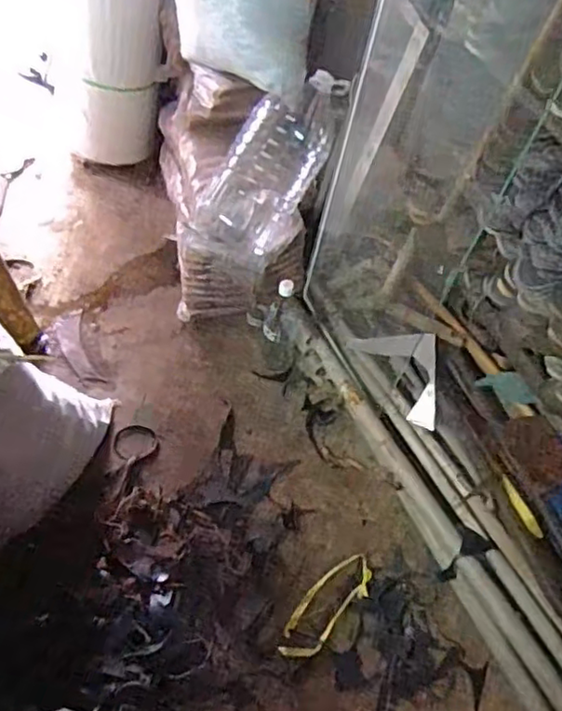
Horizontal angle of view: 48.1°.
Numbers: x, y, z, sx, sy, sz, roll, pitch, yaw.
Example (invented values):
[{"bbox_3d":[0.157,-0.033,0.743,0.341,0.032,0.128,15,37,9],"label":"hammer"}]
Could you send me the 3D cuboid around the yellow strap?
[{"bbox_3d":[0.092,0.502,1.264,0.242,0.010,0.089,-38,66,-24],"label":"yellow strap"}]

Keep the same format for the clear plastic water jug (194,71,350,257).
[{"bbox_3d":[-0.030,-0.446,1.455,0.442,0.201,0.163,-59,35,4],"label":"clear plastic water jug"}]

